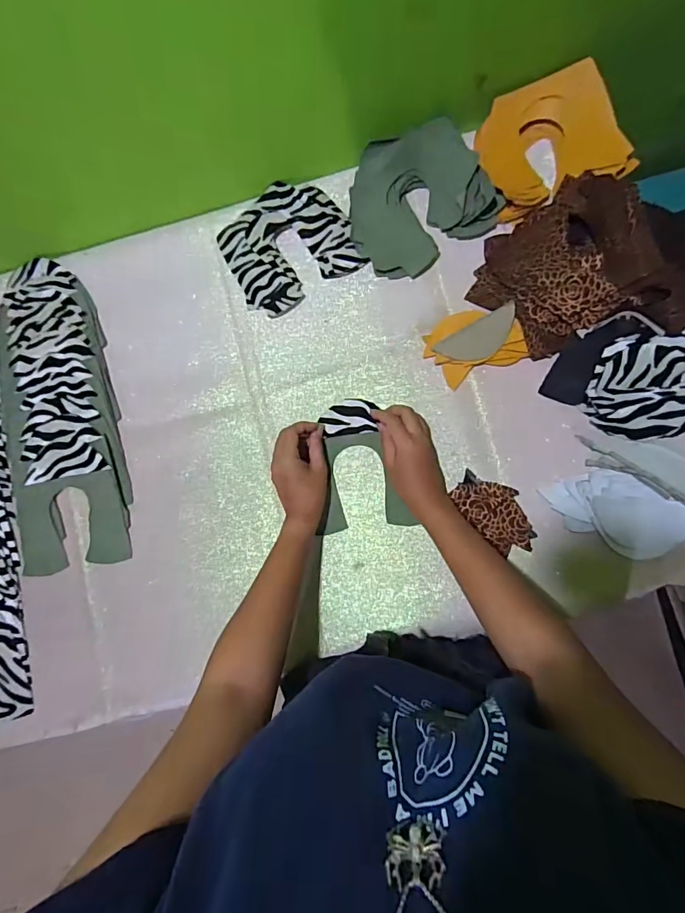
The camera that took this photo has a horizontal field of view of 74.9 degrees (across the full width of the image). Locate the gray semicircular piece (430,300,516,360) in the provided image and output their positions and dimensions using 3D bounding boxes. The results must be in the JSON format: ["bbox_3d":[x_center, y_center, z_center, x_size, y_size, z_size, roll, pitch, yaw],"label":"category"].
[{"bbox_3d":[0.166,-0.140,0.536,0.101,0.005,0.043,-31,94,8],"label":"gray semicircular piece"}]

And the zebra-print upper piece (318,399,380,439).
[{"bbox_3d":[0.007,-0.047,0.545,0.066,0.008,0.043,-7,96,6],"label":"zebra-print upper piece"}]

